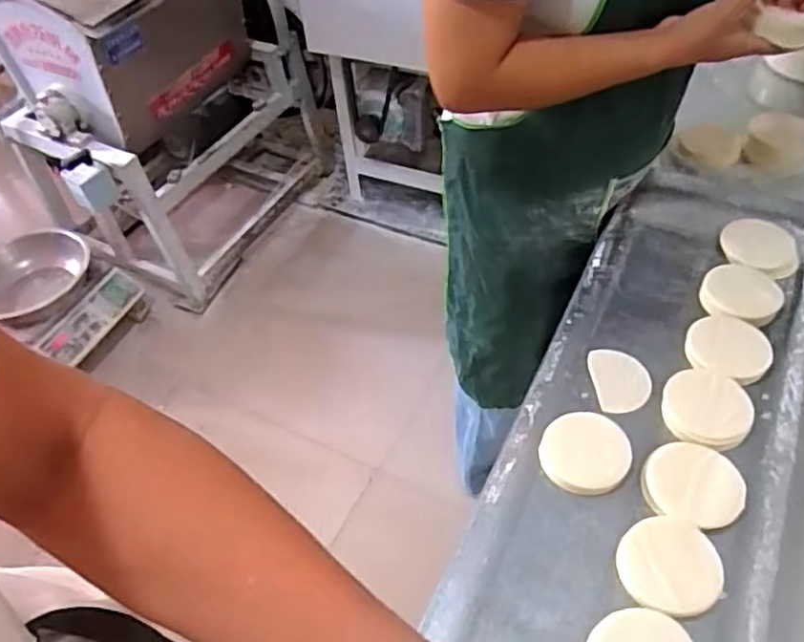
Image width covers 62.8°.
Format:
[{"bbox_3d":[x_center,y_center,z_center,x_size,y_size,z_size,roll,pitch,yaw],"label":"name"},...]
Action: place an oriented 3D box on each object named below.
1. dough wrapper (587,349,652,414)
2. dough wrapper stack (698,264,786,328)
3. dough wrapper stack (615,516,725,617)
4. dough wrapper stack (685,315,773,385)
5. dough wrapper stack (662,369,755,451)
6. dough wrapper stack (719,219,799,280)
[{"bbox_3d":[0.246,0.064,0.740,0.063,0.005,0.085,-6,50,0],"label":"dough wrapper"},{"bbox_3d":[0.407,-0.030,0.789,0.089,0.020,0.077,17,54,18],"label":"dough wrapper stack"},{"bbox_3d":[0.240,0.223,0.596,0.088,0.018,0.083,-11,50,-4],"label":"dough wrapper stack"},{"bbox_3d":[0.367,0.031,0.741,0.086,0.023,0.094,16,54,18],"label":"dough wrapper stack"},{"bbox_3d":[0.319,0.092,0.690,0.084,0.026,0.085,26,57,24],"label":"dough wrapper stack"},{"bbox_3d":[0.456,-0.096,0.837,0.090,0.014,0.102,8,51,11],"label":"dough wrapper stack"}]

